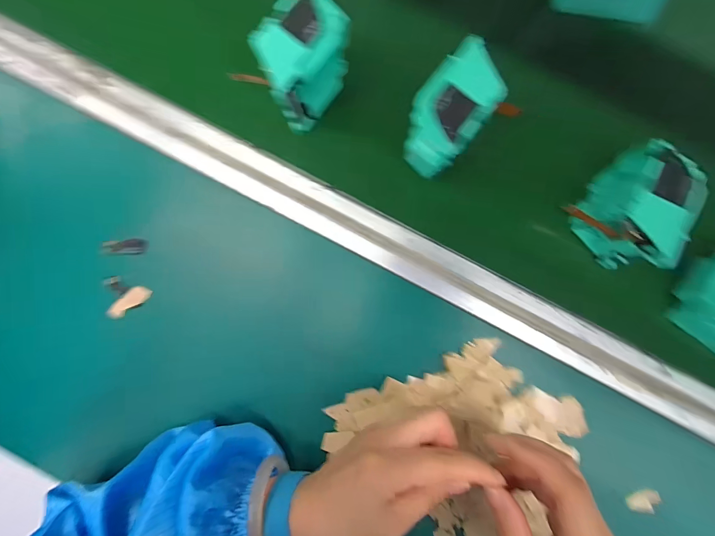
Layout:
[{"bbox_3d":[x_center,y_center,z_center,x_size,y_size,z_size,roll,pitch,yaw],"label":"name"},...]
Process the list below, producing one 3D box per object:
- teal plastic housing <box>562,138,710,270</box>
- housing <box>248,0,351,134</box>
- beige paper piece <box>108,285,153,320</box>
[{"bbox_3d":[0.202,-0.043,0.288,0.045,0.088,0.075,25,90,0],"label":"teal plastic housing"},{"bbox_3d":[-0.042,-0.156,0.292,0.046,0.074,0.079,35,90,0],"label":"housing"},{"bbox_3d":[-0.200,0.029,0.332,0.037,0.009,0.015,-36,90,0],"label":"beige paper piece"}]

